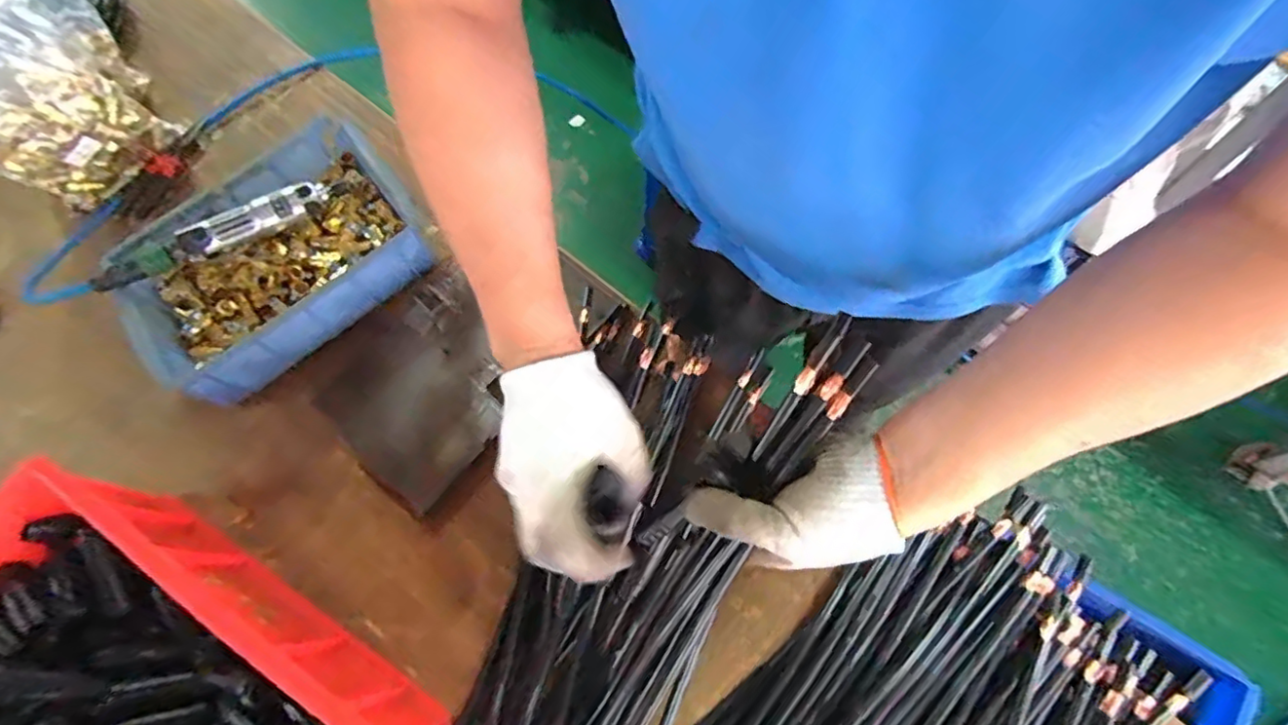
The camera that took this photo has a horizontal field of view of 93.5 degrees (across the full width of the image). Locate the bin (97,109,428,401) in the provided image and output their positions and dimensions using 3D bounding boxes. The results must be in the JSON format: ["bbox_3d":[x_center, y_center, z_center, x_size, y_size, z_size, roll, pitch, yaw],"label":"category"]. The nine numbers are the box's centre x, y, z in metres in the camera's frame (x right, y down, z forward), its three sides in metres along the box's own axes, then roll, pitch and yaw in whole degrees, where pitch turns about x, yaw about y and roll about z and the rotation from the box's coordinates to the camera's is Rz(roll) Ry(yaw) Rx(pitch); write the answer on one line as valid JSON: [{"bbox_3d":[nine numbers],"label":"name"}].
[{"bbox_3d":[-0.408,-0.115,0.677,0.299,0.087,0.208,-39,71,-11],"label":"bin"}]

